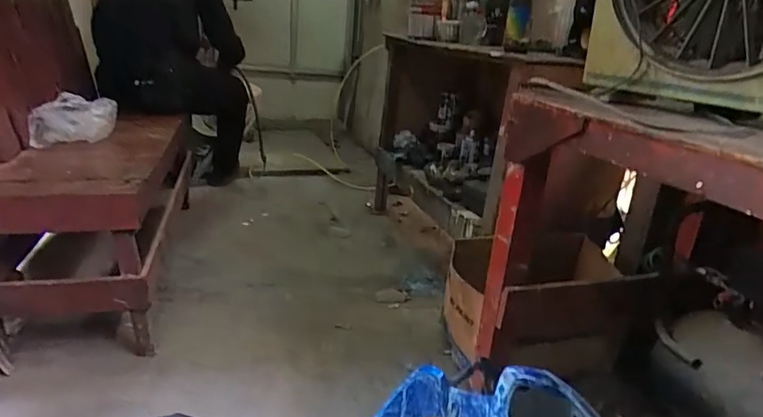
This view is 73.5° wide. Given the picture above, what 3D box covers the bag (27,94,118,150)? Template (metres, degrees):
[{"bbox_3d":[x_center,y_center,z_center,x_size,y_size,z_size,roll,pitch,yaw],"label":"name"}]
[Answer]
[{"bbox_3d":[-0.800,-0.231,1.337,0.178,0.103,0.138,-1,21,-15],"label":"bag"}]

